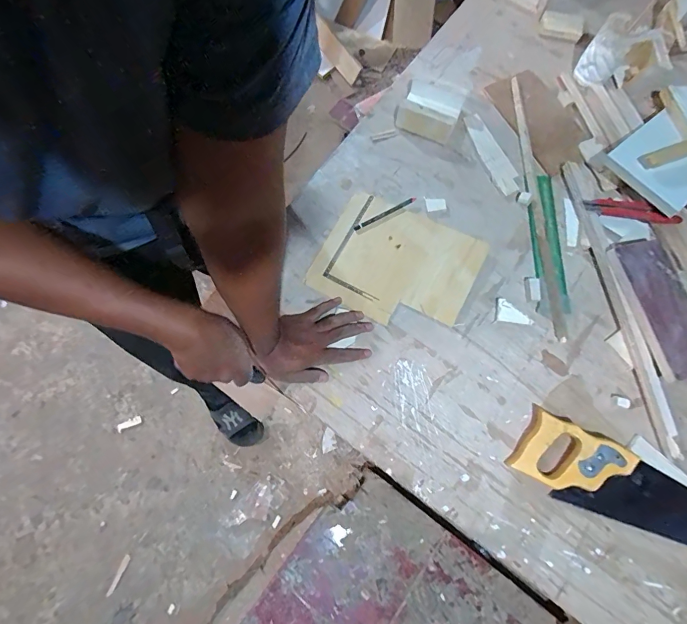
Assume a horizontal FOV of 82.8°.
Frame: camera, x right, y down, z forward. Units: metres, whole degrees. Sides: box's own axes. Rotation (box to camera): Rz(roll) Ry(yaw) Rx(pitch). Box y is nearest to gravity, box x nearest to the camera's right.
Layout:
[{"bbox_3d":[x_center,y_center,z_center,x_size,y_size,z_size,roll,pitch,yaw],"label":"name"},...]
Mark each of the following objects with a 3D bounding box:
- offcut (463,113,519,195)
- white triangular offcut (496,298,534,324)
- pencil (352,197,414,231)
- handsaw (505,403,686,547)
[{"bbox_3d":[0.264,-0.286,0.701,0.043,0.008,0.172,-22,74,-6],"label":"offcut"},{"bbox_3d":[0.270,-0.001,0.616,0.055,0.007,0.038,8,74,3],"label":"white triangular offcut"},{"bbox_3d":[0.071,-0.169,0.671,0.119,0.006,0.011,-29,75,-8],"label":"pencil"},{"bbox_3d":[0.432,0.272,0.524,0.403,0.029,0.098,29,76,9],"label":"handsaw"}]

